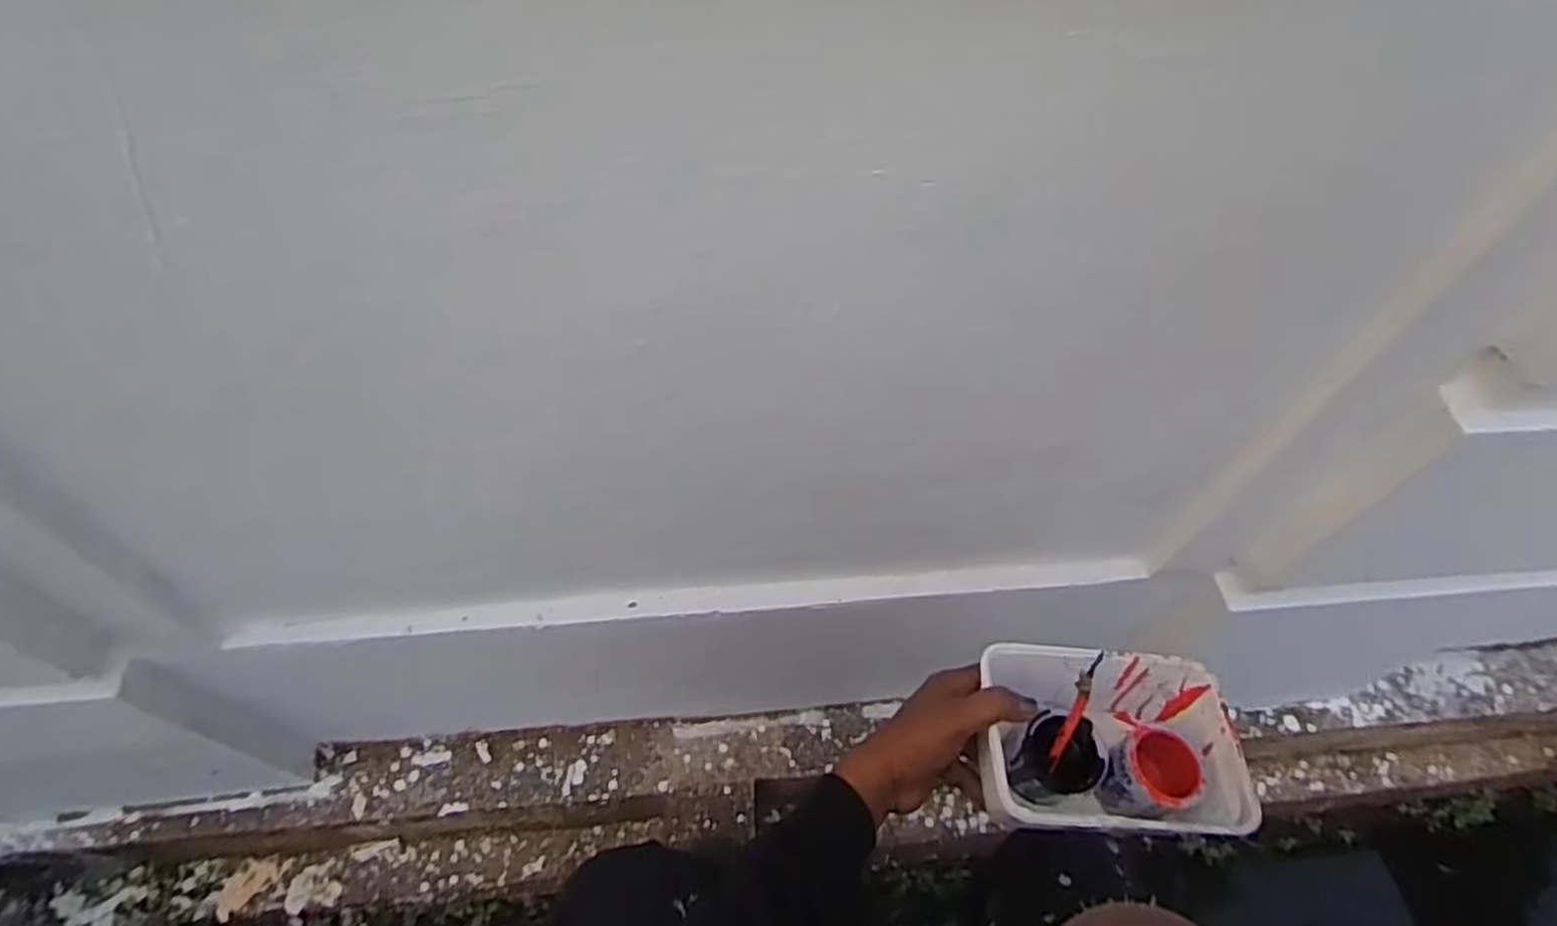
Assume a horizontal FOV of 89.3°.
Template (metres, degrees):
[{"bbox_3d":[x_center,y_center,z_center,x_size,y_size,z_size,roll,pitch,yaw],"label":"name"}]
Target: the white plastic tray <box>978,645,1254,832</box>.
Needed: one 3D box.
[{"bbox_3d":[0.228,0.201,0.563,0.170,0.082,0.119,5,56,0],"label":"white plastic tray"}]

